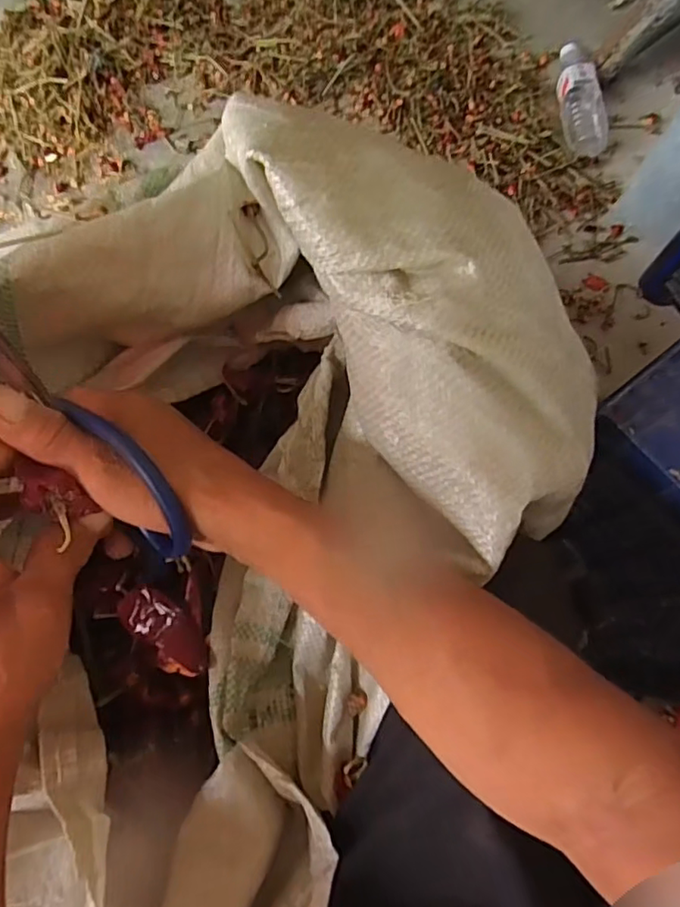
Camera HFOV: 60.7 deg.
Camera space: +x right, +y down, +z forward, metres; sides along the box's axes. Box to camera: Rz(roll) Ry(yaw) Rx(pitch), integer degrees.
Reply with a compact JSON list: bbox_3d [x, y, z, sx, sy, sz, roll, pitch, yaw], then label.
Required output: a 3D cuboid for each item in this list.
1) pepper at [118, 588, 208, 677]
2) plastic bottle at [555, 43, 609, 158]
[{"bbox_3d":[-0.124,0.125,0.413,0.038,0.023,0.078,-40,78,-12],"label":"pepper"},{"bbox_3d":[0.433,-0.649,1.045,0.071,0.053,0.226,-9,73,-4],"label":"plastic bottle"}]

